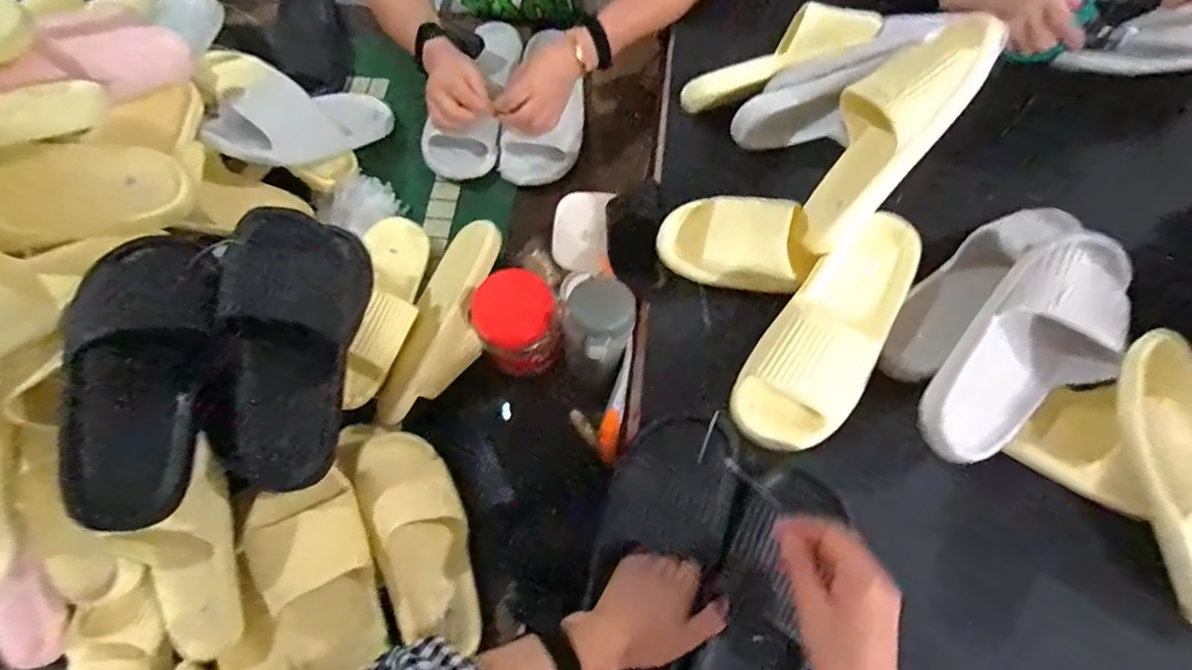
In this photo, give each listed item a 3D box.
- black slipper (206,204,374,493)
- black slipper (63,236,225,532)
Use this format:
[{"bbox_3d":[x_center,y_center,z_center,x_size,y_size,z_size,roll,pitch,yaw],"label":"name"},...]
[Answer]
[{"bbox_3d":[-0.325,0.013,0.607,0.135,0.080,0.267,19,70,-37],"label":"black slipper"},{"bbox_3d":[-0.416,0.038,0.537,0.105,0.075,0.258,6,71,-28],"label":"black slipper"}]

